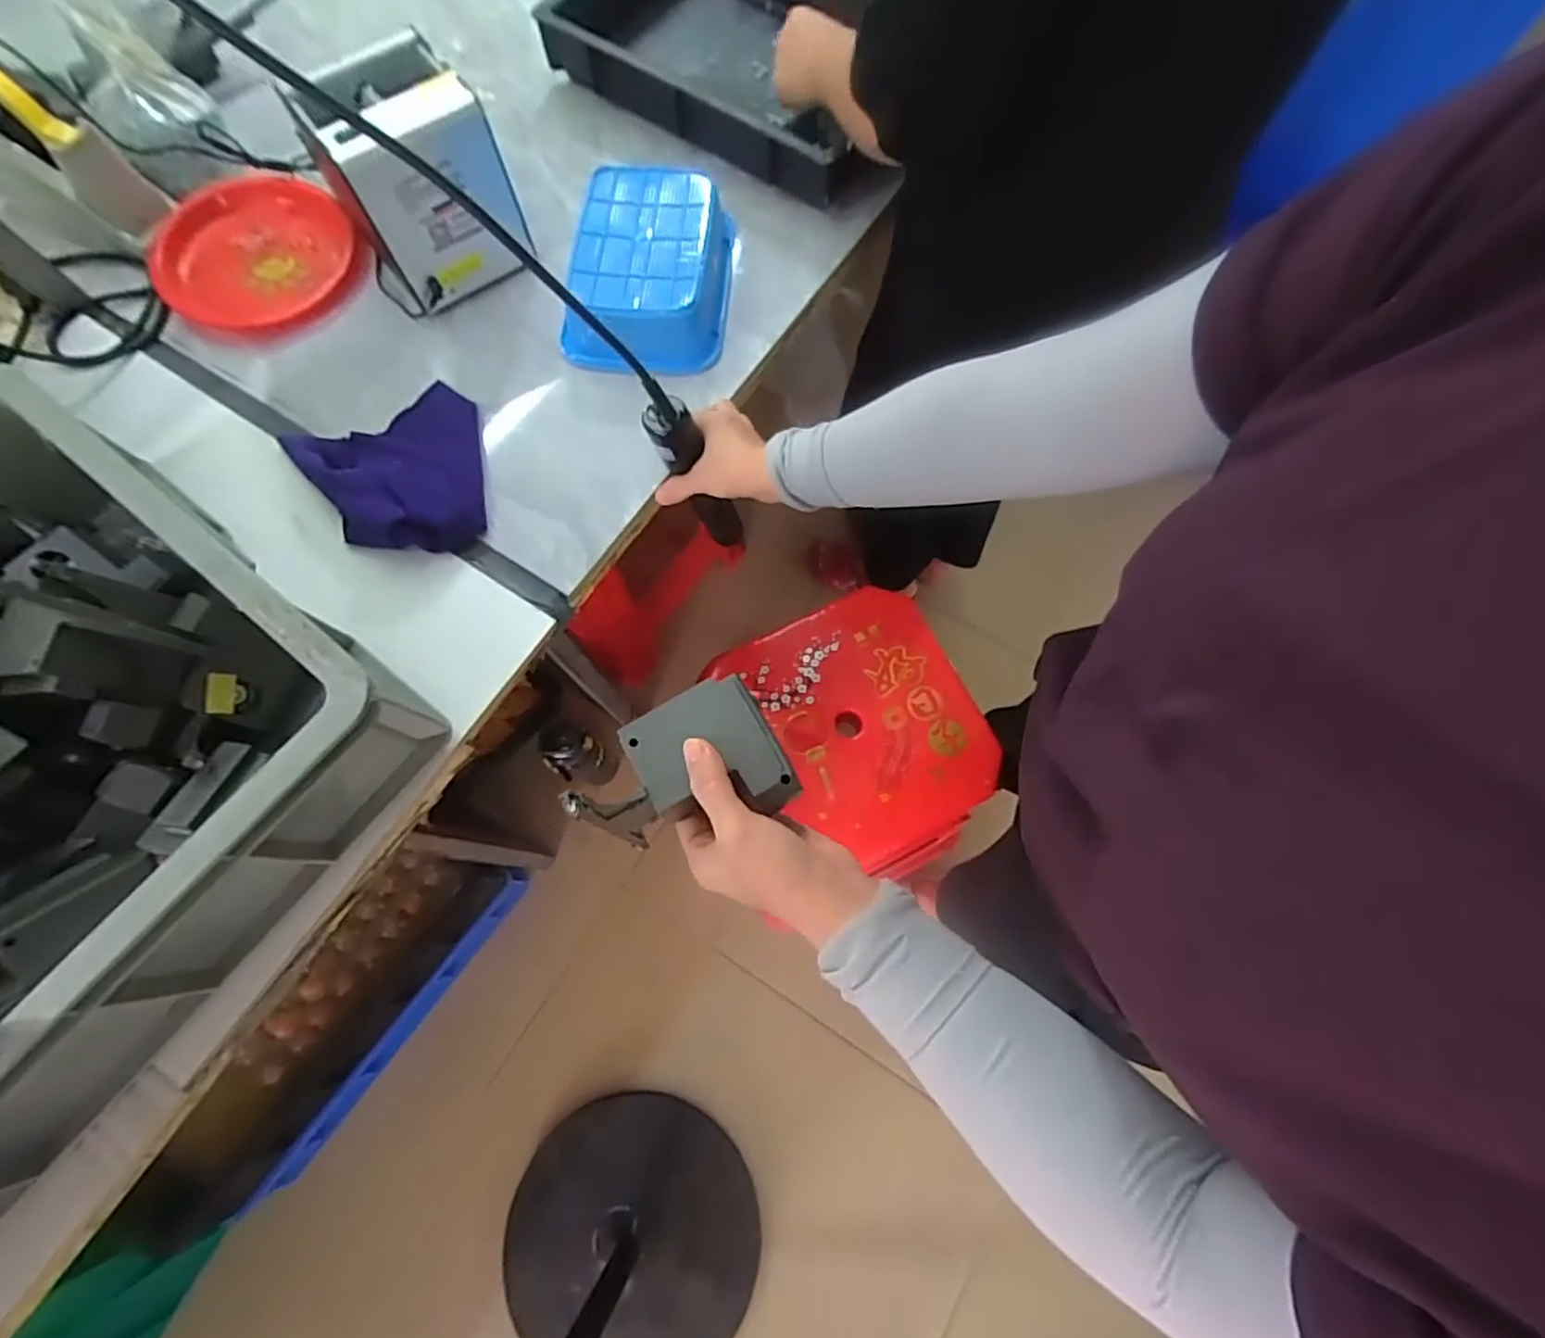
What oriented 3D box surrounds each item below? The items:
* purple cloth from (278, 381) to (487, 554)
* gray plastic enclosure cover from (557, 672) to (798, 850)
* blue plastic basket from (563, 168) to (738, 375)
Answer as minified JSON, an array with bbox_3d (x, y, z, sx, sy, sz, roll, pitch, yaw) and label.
[{"bbox_3d":[-0.303,-0.169,0.547,0.139,0.039,0.160,-35,75,-10],"label":"purple cloth"},{"bbox_3d":[-0.050,0.054,0.347,0.108,0.018,0.079,-27,74,-8],"label":"gray plastic enclosure cover"},{"bbox_3d":[-0.113,-0.366,0.606,0.142,0.056,0.180,2,72,1],"label":"blue plastic basket"}]

